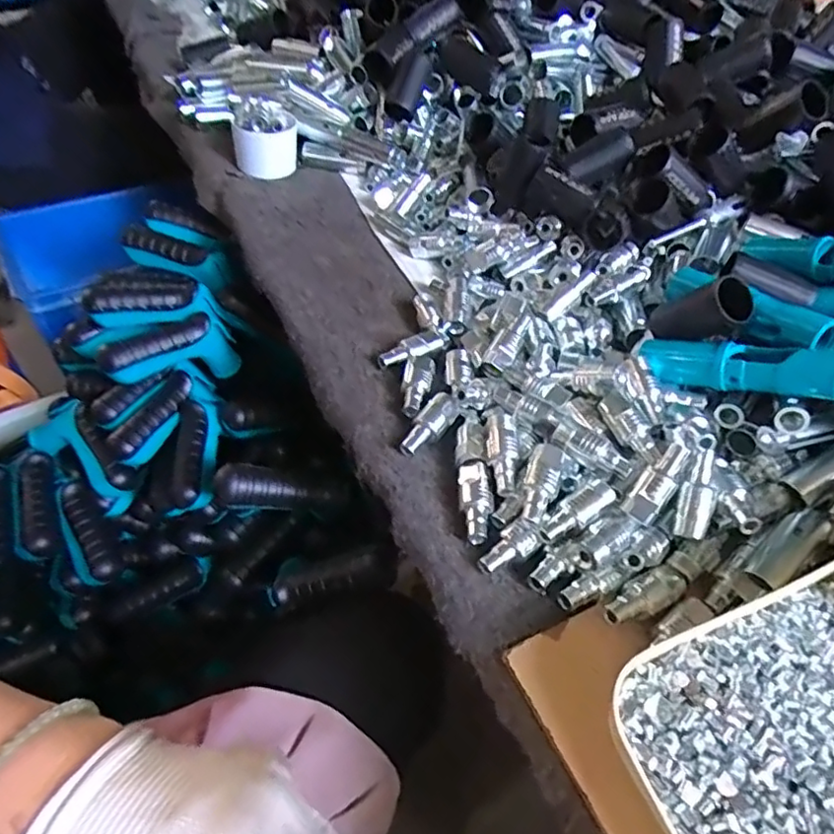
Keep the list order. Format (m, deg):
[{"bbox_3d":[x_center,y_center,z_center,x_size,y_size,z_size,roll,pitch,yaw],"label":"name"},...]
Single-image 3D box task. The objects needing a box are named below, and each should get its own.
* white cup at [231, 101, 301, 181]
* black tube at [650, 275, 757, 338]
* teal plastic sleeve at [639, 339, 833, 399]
[{"bbox_3d":[-0.159,-0.292,0.629,0.065,0.064,0.066,-4,50,-10],"label":"white cup"},{"bbox_3d":[0.191,-0.073,0.415,0.035,0.069,0.031,-36,103,-31],"label":"black tube"},{"bbox_3d":[0.207,-0.032,0.391,0.117,0.033,0.027,12,44,37],"label":"teal plastic sleeve"}]

